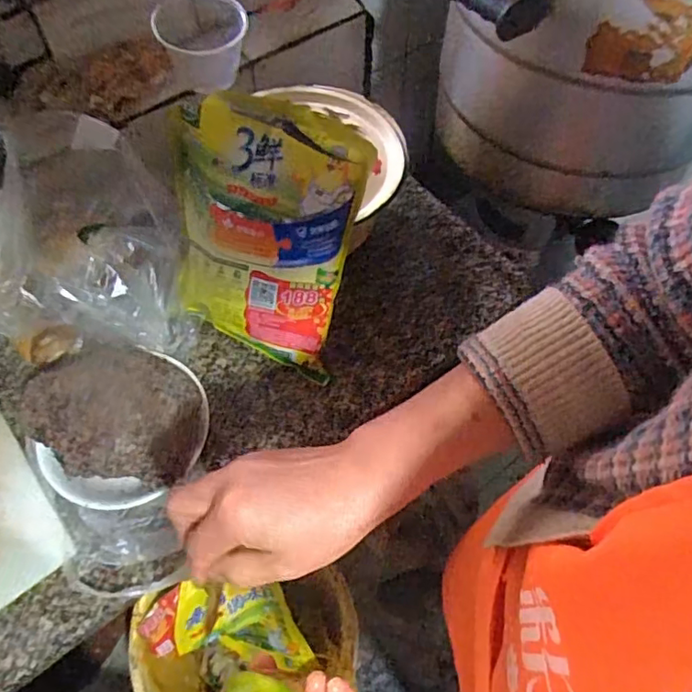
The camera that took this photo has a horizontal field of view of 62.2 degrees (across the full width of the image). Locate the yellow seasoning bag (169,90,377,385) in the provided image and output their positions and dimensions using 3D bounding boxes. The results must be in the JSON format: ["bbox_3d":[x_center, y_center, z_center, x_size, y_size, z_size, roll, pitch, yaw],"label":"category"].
[{"bbox_3d":[-0.093,-0.107,0.604,0.197,0.283,0.047,17,34,8],"label":"yellow seasoning bag"}]

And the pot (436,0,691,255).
[{"bbox_3d":[0.327,-0.371,0.671,0.433,0.257,0.379,11,60,7],"label":"pot"}]

